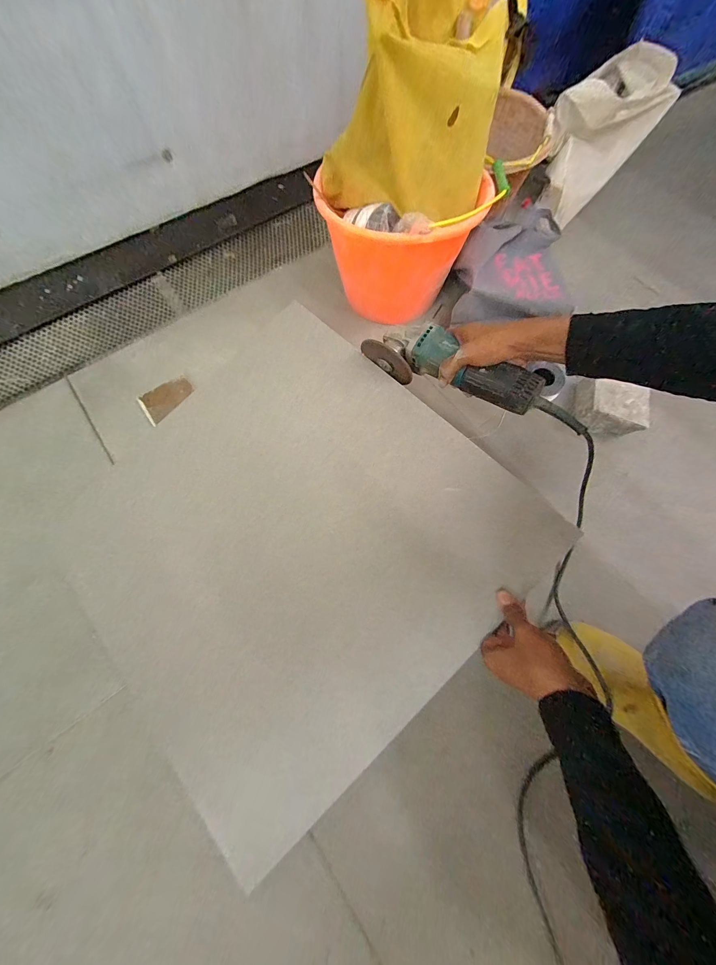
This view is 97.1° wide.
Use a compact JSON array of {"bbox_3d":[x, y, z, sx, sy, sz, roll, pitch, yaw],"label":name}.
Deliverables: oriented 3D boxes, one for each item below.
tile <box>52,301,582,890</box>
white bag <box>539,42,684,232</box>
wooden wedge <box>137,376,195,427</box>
[{"bbox_3d":[-0.115,0.082,0.477,0.586,0.014,0.573,-45,75,-3],"label":"tile"},{"bbox_3d":[0.553,-0.795,0.734,0.168,0.172,0.285,42,75,12],"label":"white bag"},{"bbox_3d":[-0.376,-0.166,0.629,0.100,0.010,0.073,-36,75,-12],"label":"wooden wedge"}]

